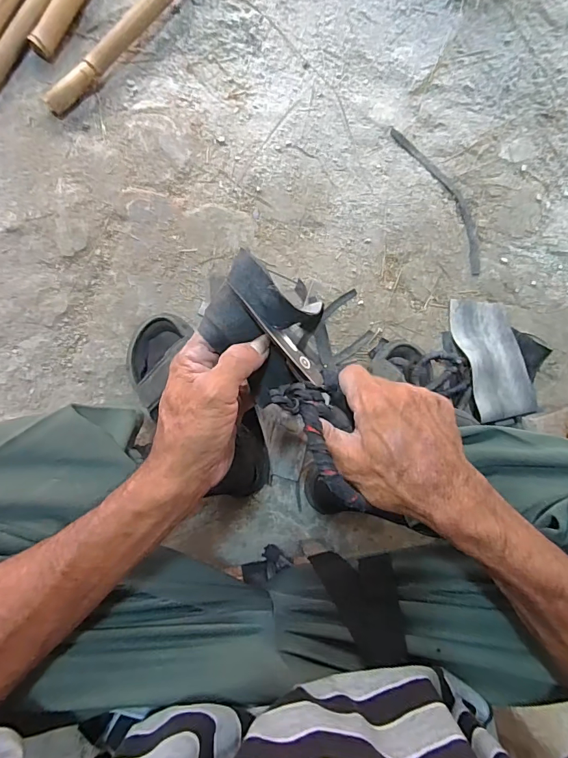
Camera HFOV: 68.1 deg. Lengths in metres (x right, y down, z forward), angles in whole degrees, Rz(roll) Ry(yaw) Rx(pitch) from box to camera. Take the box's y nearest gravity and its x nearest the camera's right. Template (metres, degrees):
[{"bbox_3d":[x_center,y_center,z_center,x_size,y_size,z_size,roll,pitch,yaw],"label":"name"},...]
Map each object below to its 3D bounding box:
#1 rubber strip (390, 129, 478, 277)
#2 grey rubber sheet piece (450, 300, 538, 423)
[{"bbox_3d":[0.266,-0.297,0.686,0.051,0.004,0.264,-34,96,-6],"label":"rubber strip"},{"bbox_3d":[0.333,-0.036,0.675,0.098,0.038,0.203,-14,80,-8],"label":"grey rubber sheet piece"}]

